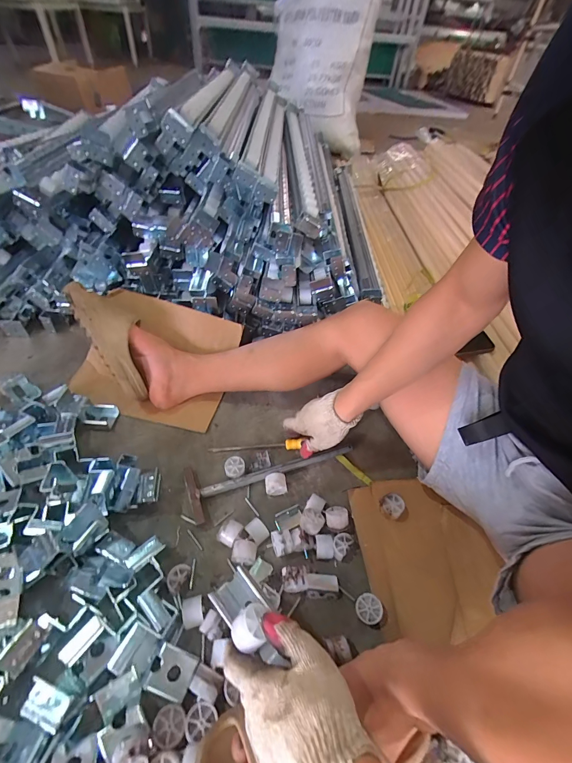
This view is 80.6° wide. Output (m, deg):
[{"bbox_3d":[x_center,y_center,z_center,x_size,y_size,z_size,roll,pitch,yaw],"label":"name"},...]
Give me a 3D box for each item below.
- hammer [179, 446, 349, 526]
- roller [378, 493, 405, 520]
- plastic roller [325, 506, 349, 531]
[{"bbox_3d":[-0.029,0.146,0.602,0.291,0.024,0.097,-18,52,-20],"label":"hammer"},{"bbox_3d":[0.170,0.206,0.549,0.035,0.035,0.035,3,47,-3],"label":"roller"},{"bbox_3d":[0.080,0.220,0.539,0.034,0.037,0.037,3,47,-3],"label":"plastic roller"}]

